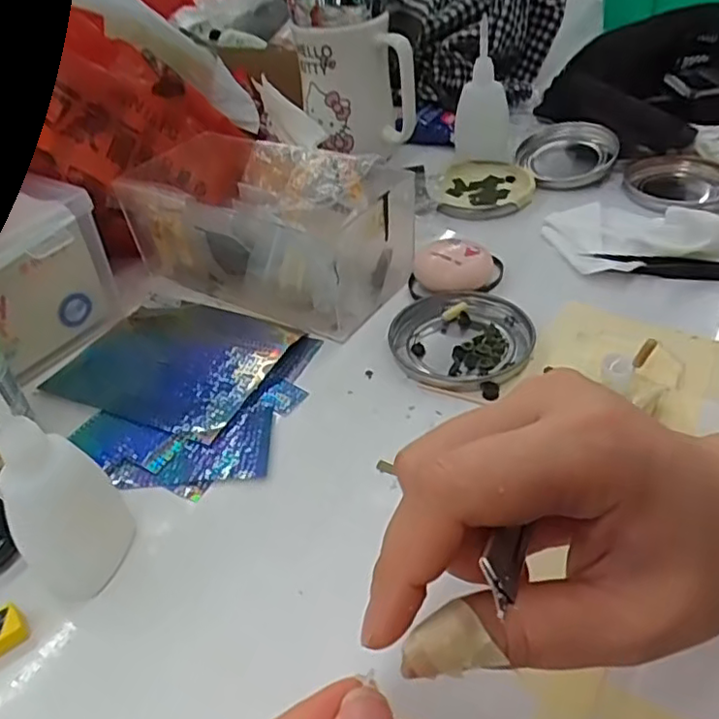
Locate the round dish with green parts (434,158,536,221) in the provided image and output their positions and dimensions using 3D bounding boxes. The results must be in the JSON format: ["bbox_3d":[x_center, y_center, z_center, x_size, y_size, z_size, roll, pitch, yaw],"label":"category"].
[{"bbox_3d":[0.095,-0.133,0.499,0.073,0.012,0.076,-4,40,3],"label":"round dish with green parts"}]

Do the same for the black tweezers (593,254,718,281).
[{"bbox_3d":[0.209,-0.055,0.392,0.117,0.009,0.016,10,43,19],"label":"black tweezers"}]

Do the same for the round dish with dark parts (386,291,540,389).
[{"bbox_3d":[0.057,-0.012,0.366,0.076,0.010,0.074,-4,40,3],"label":"round dish with dark parts"}]

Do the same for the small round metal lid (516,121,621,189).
[{"bbox_3d":[0.166,-0.166,0.516,0.074,0.022,0.082,6,42,15],"label":"small round metal lid"}]

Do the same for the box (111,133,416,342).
[{"bbox_3d":[-0.061,-0.089,0.422,0.180,0.074,0.097,18,46,27],"label":"box"}]

